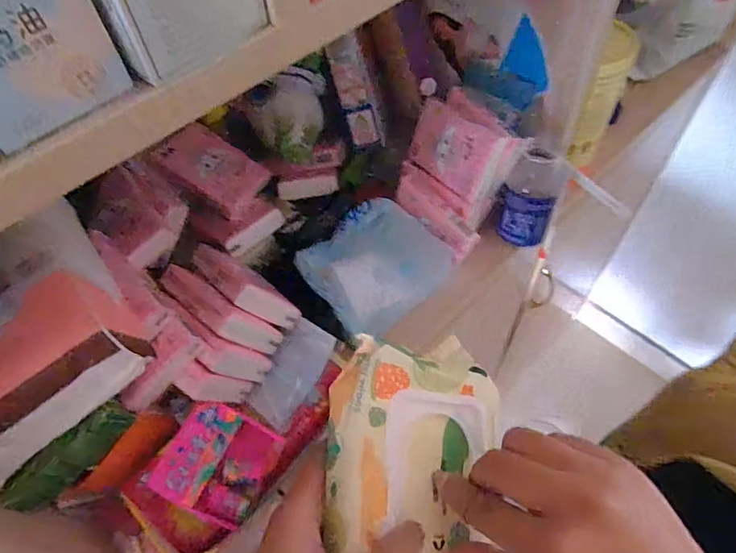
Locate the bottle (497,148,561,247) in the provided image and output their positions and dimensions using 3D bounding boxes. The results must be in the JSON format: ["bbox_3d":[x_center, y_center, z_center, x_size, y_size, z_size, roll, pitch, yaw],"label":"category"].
[{"bbox_3d":[0.174,-0.082,0.520,0.058,0.101,0.045,18,59,16],"label":"bottle"}]

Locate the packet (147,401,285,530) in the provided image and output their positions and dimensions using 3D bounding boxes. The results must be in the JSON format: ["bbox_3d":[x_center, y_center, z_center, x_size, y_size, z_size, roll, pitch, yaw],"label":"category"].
[{"bbox_3d":[-0.121,0.151,0.395,0.081,0.012,0.076,35,64,-15],"label":"packet"}]

